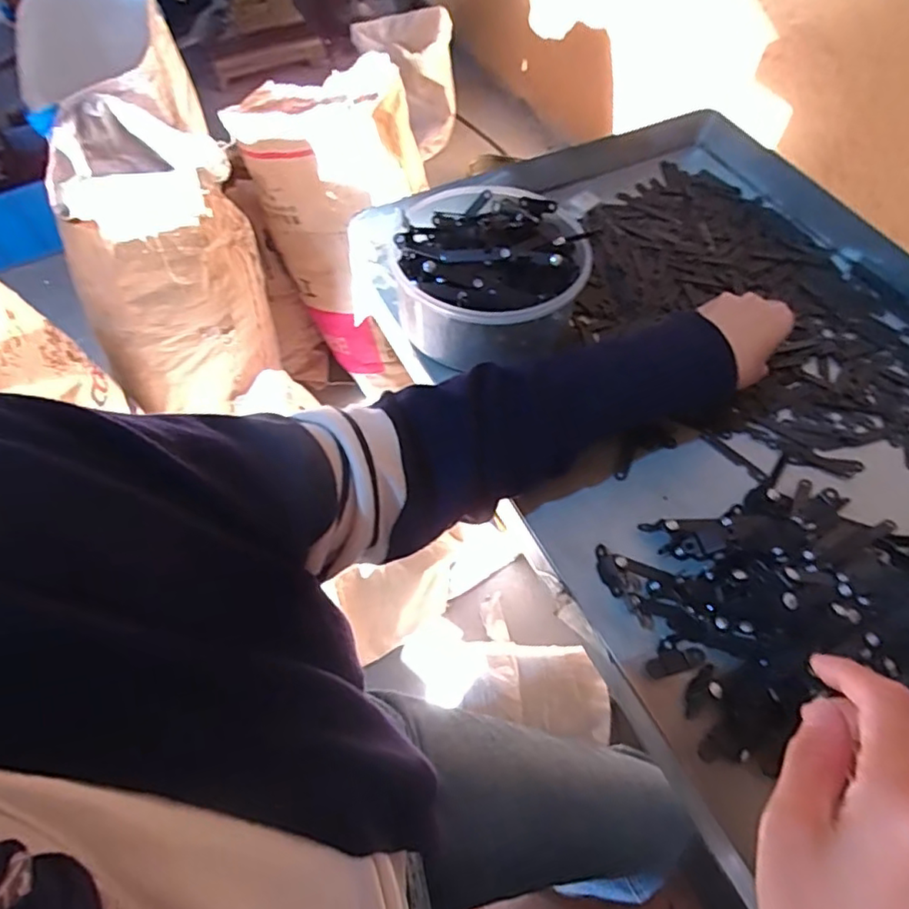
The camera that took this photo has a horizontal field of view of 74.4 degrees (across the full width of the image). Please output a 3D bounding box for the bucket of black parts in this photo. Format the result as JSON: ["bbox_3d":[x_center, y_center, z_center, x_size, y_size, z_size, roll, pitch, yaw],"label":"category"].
[{"bbox_3d":[0.029,-0.141,0.472,0.139,0.075,0.148,0,57,0],"label":"bucket of black parts"}]

